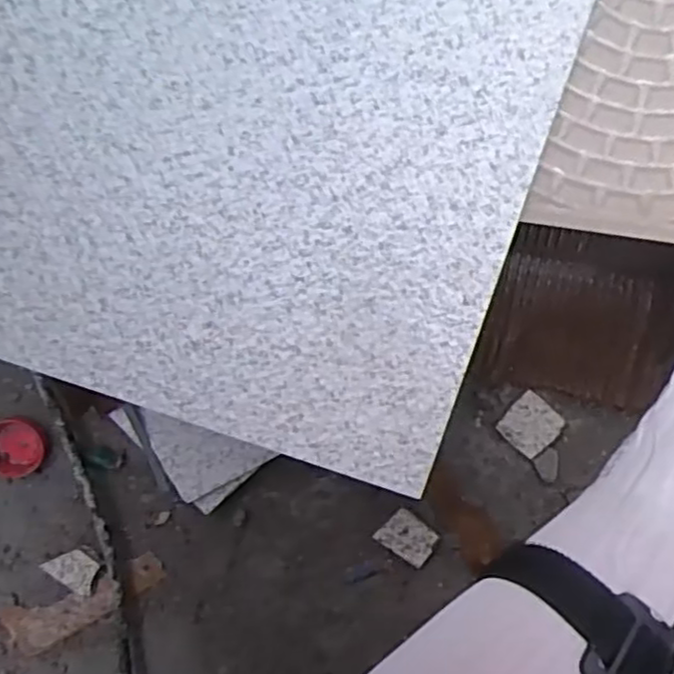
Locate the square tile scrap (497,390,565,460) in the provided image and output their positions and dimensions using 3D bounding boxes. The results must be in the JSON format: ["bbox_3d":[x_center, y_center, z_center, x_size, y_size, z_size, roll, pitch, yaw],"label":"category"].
[{"bbox_3d":[0.129,0.058,0.456,0.036,0.007,0.035,42,98,-3],"label":"square tile scrap"}]

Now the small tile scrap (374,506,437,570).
[{"bbox_3d":[0.049,0.137,0.472,0.037,0.008,0.030,37,98,-2],"label":"small tile scrap"}]

